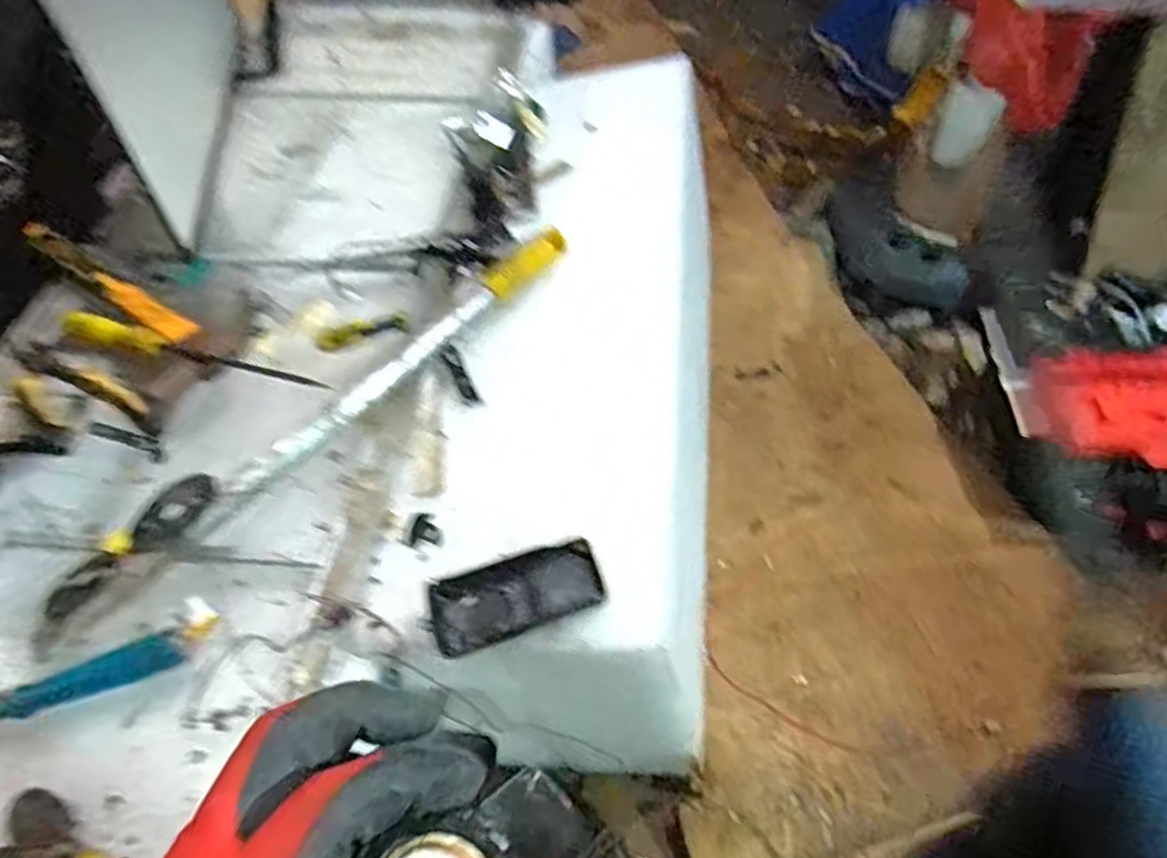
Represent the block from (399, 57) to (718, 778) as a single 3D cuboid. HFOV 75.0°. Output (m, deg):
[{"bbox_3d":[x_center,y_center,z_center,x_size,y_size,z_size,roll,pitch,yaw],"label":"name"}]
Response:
[{"bbox_3d":[0.005,-0.063,0.825,0.225,0.265,0.746,4,52,6],"label":"block"}]

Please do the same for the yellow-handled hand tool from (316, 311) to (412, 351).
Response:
[{"bbox_3d":[-0.203,-0.093,0.701,0.082,0.016,0.021,-20,53,-12],"label":"yellow-handled hand tool"}]

